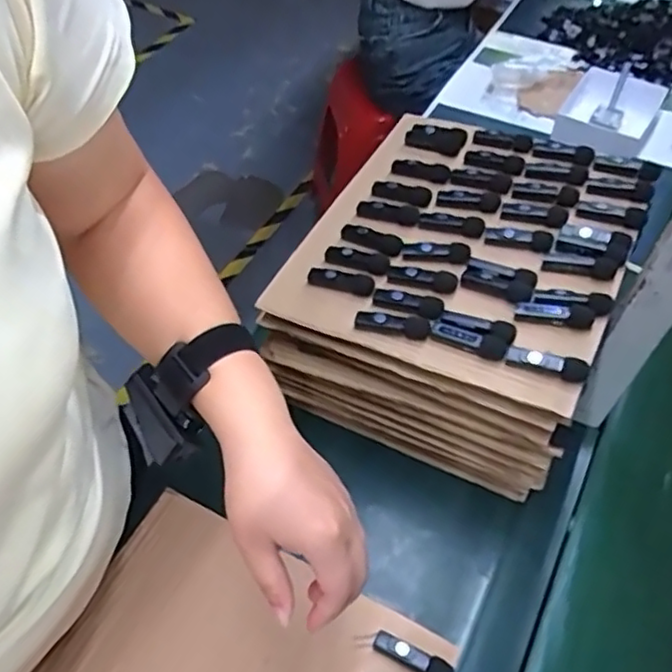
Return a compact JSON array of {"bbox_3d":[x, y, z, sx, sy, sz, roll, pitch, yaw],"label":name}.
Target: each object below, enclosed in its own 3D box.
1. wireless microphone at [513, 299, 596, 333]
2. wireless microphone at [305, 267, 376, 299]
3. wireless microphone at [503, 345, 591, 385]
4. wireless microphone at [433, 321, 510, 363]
[{"bbox_3d":[0.192,-0.019,0.567,0.065,0.014,0.020,13,54,8],"label":"wireless microphone"},{"bbox_3d":[0.004,-0.052,0.618,0.065,0.011,0.021,20,55,12],"label":"wireless microphone"},{"bbox_3d":[0.173,0.024,0.534,0.065,0.022,0.014,19,55,12],"label":"wireless microphone"},{"bbox_3d":[0.115,0.003,0.561,0.064,0.014,0.016,25,56,16],"label":"wireless microphone"}]

